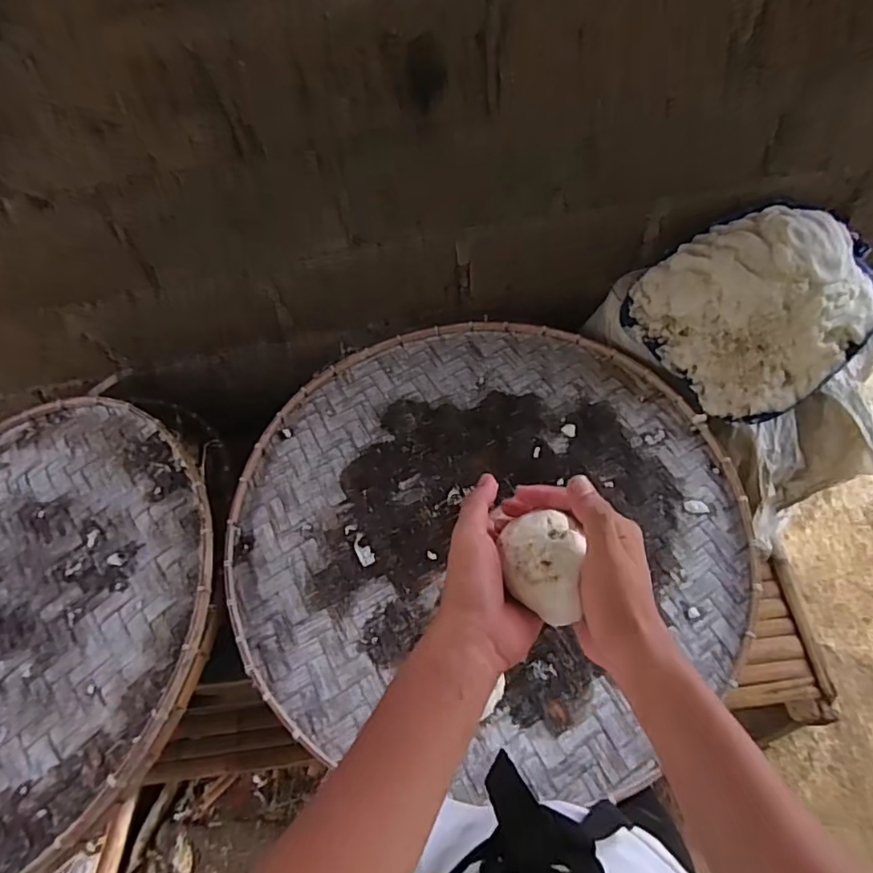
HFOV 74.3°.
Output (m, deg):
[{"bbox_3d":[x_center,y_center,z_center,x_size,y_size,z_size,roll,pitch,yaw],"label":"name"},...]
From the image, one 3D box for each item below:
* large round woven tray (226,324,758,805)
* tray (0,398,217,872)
[{"bbox_3d":[0.070,0.105,0.848,0.717,0.050,0.674,-2,62,3],"label":"large round woven tray"},{"bbox_3d":[-0.666,0.262,0.852,0.683,0.037,0.731,-7,59,12],"label":"tray"}]

